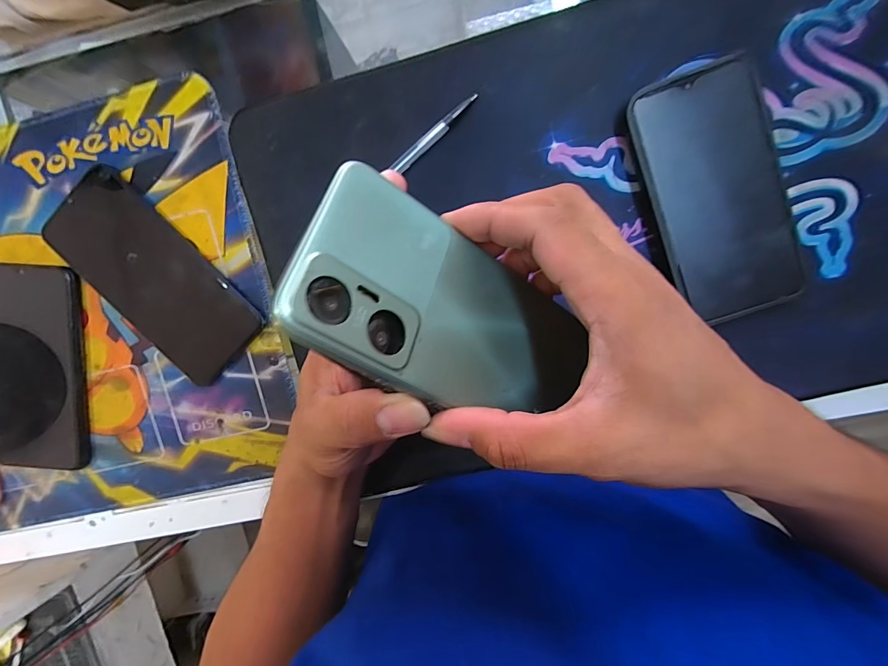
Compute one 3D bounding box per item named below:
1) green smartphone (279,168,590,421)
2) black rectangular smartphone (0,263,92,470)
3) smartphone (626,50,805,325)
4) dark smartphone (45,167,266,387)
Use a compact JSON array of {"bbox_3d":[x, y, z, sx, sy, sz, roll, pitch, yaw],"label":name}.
[{"bbox_3d":[0.009,-0.006,0.169,0.139,0.012,0.075,29,65,-29],"label":"green smartphone"},{"bbox_3d":[-0.321,0.028,0.311,0.078,0.007,0.158,4,98,3],"label":"black rectangular smartphone"},{"bbox_3d":[0.176,-0.088,0.255,0.078,0.017,0.152,-19,94,5],"label":"smartphone"},{"bbox_3d":[-0.214,-0.040,0.292,0.163,0.008,0.077,44,98,-3],"label":"dark smartphone"}]

